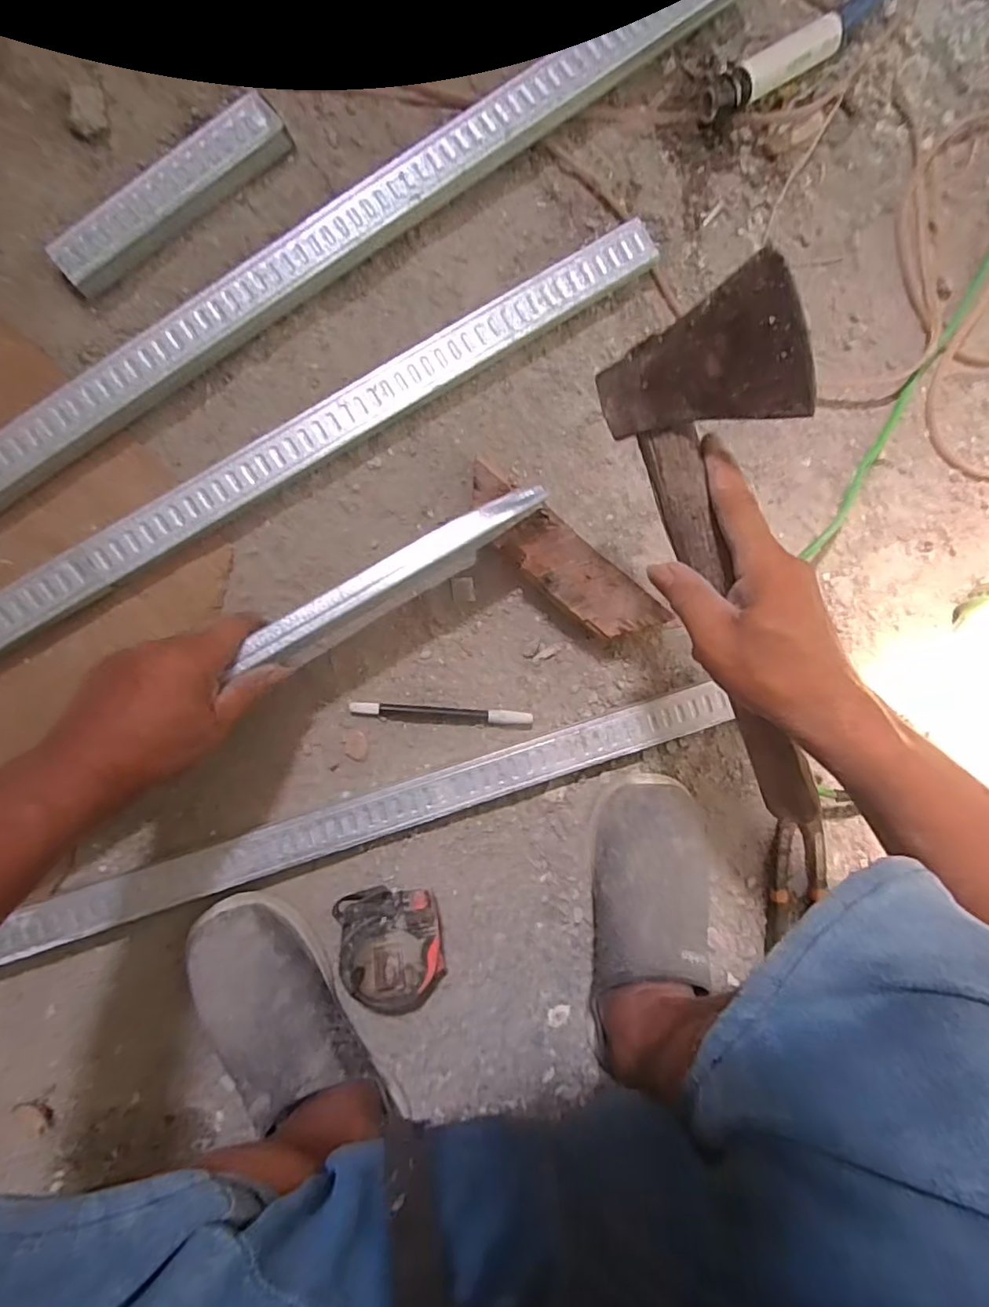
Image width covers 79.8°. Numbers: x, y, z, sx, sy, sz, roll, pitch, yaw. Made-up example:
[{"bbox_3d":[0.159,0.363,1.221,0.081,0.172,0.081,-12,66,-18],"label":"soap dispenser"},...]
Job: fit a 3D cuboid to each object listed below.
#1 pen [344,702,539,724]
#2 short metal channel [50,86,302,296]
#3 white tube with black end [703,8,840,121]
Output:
[{"bbox_3d":[-0.043,0.049,0.480,0.145,0.013,0.012,3,94,-7],"label":"pen"},{"bbox_3d":[-0.230,-0.327,0.420,0.186,0.024,0.037,-40,98,-3],"label":"short metal channel"},{"bbox_3d":[0.212,-0.454,0.460,0.115,0.033,0.028,-29,97,-4],"label":"white tube with black end"}]

